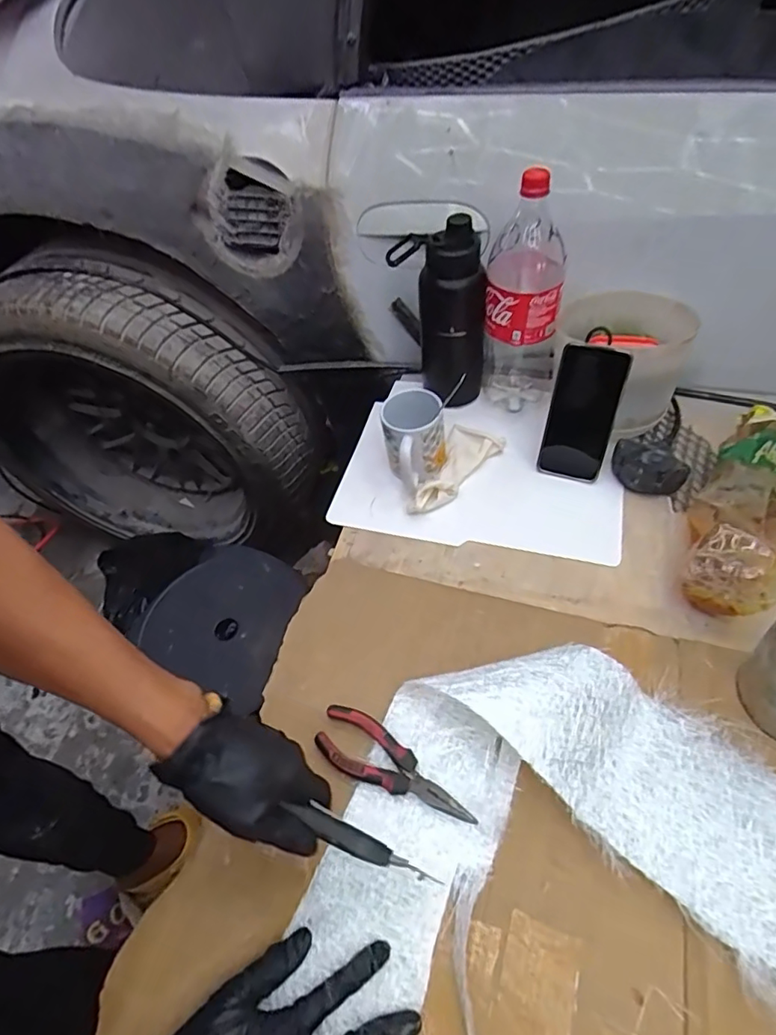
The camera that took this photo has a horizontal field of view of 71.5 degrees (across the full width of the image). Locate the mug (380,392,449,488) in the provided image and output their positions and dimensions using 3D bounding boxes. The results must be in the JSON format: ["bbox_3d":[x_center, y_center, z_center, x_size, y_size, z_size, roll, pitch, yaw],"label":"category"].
[{"bbox_3d":[0.036,-0.108,0.712,0.079,0.085,0.113,-3,52,3],"label":"mug"}]

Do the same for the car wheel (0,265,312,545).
[{"bbox_3d":[-0.482,-0.179,1.073,0.638,0.589,0.197,2,53,8],"label":"car wheel"}]

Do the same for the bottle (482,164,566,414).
[{"bbox_3d":[0.179,-0.277,0.709,0.101,0.290,0.107,9,53,12],"label":"bottle"}]

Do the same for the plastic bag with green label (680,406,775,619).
[{"bbox_3d":[0.413,-0.022,0.621,0.099,0.073,0.296,21,56,19],"label":"plastic bag with green label"}]

